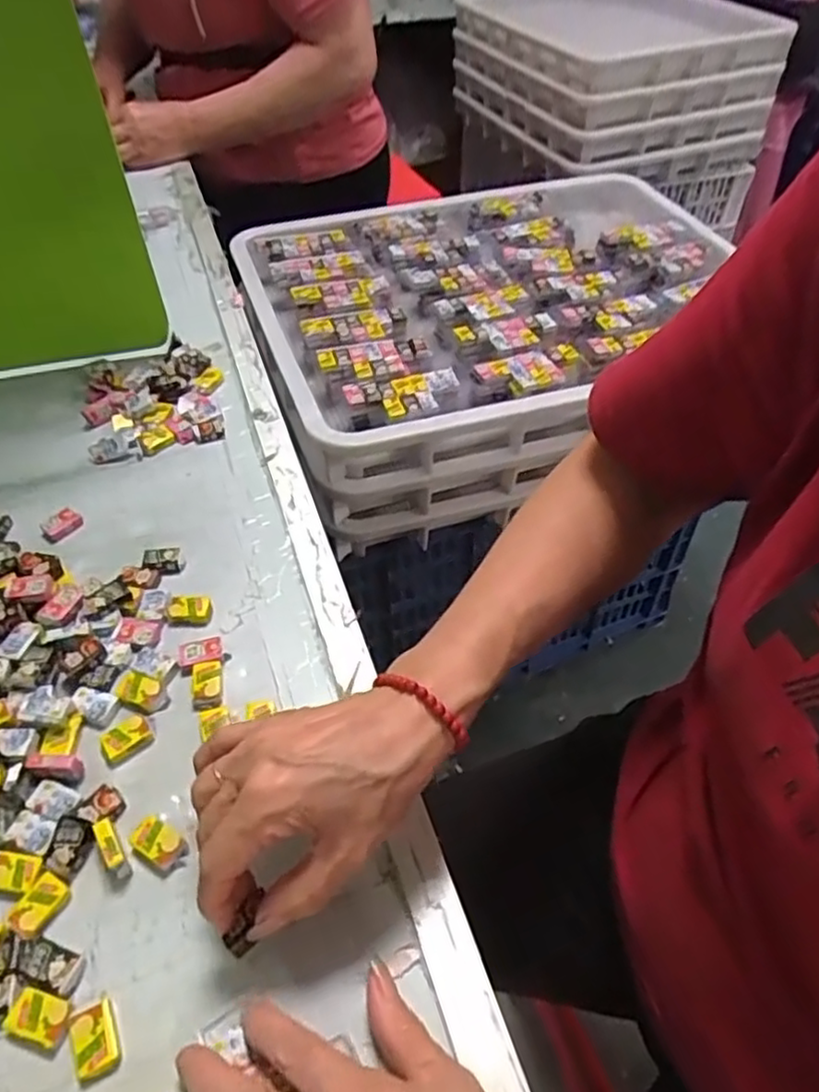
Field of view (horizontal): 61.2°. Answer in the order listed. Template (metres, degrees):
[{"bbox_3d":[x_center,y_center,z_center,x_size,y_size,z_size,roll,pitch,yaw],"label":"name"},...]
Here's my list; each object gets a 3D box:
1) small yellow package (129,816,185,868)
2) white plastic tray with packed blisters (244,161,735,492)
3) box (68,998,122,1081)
[{"bbox_3d":[-0.126,0.148,0.348,0.024,0.007,0.017,24,53,20],"label":"small yellow package"},{"bbox_3d":[0.111,-0.328,0.878,0.582,0.071,0.528,-16,50,-12],"label":"white plastic tray with packed blisters"},{"bbox_3d":[-0.136,0.212,0.299,0.018,0.009,0.028,-21,52,-17],"label":"box"}]

